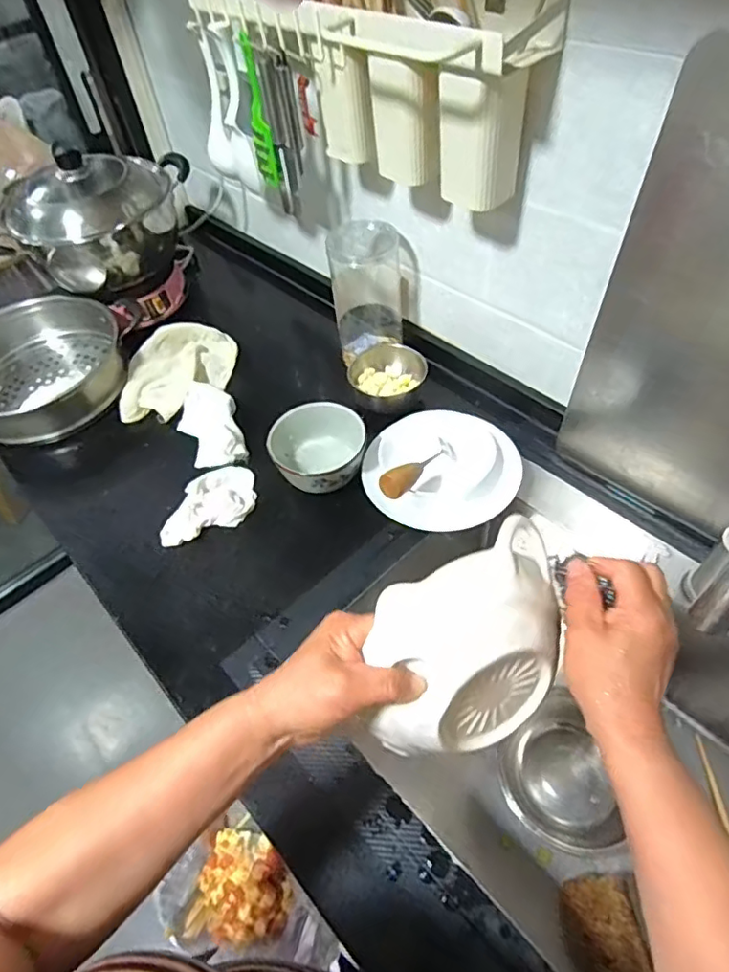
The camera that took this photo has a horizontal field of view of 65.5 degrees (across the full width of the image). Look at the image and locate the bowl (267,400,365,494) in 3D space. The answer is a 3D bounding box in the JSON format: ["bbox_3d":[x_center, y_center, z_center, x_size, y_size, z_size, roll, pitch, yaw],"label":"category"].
[{"bbox_3d":[-0.059,-0.044,0.728,0.118,0.068,0.115,-2,51,3],"label":"bowl"}]

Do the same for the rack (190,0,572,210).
[{"bbox_3d":[-0.006,-0.456,0.622,0.105,0.180,0.432,-39,58,-24],"label":"rack"}]

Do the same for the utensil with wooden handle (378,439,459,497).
[{"bbox_3d":[0.067,-0.024,0.687,0.034,0.031,0.143,27,34,24],"label":"utensil with wooden handle"}]

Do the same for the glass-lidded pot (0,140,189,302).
[{"bbox_3d":[-0.427,-0.433,0.912,0.260,0.175,0.219,-4,51,2],"label":"glass-lidded pot"}]

